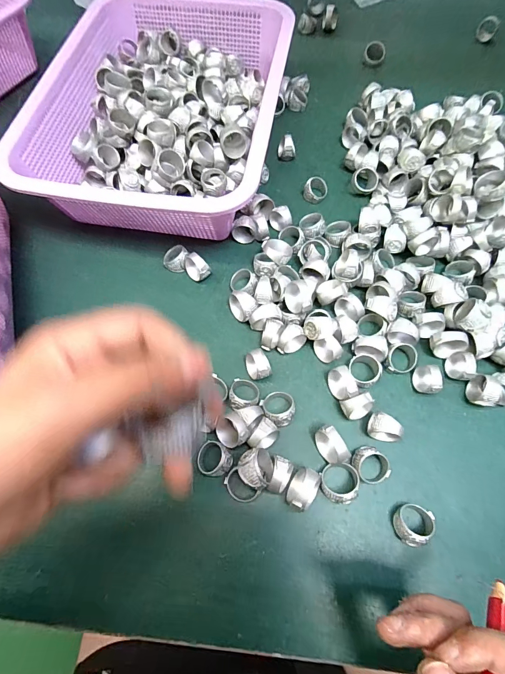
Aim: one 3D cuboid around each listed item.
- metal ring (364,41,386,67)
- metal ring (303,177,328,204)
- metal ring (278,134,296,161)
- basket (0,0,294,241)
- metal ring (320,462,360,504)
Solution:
[{"bbox_3d":[0.160,-0.370,0.463,0.026,0.022,0.026,0,68,0],"label":"metal ring"},{"bbox_3d":[0.066,-0.154,0.369,0.021,0.016,0.021,0,68,0],"label":"metal ring"},{"bbox_3d":[0.039,-0.210,0.393,0.020,0.025,0.020,0,68,0],"label":"metal ring"},{"bbox_3d":[-0.084,-0.238,0.369,0.220,0.073,0.284,9,69,4],"label":"basket"},{"bbox_3d":[0.063,0.104,0.253,0.027,0.015,0.027,0,68,0],"label":"metal ring"}]

